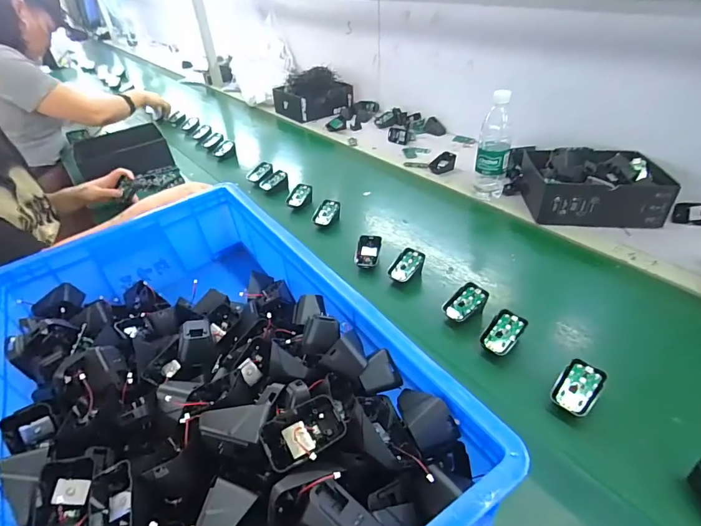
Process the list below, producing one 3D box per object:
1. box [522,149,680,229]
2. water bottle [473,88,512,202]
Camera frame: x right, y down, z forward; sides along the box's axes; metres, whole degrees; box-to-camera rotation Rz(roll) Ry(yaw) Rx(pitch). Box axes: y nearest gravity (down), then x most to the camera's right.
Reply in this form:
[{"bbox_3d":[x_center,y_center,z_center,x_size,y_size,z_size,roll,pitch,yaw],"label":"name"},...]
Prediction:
[{"bbox_3d":[0.507,-0.166,0.847,0.254,0.091,0.206,0,37,5],"label":"box"},{"bbox_3d":[0.310,-0.247,0.871,0.068,0.218,0.056,11,40,19],"label":"water bottle"}]

